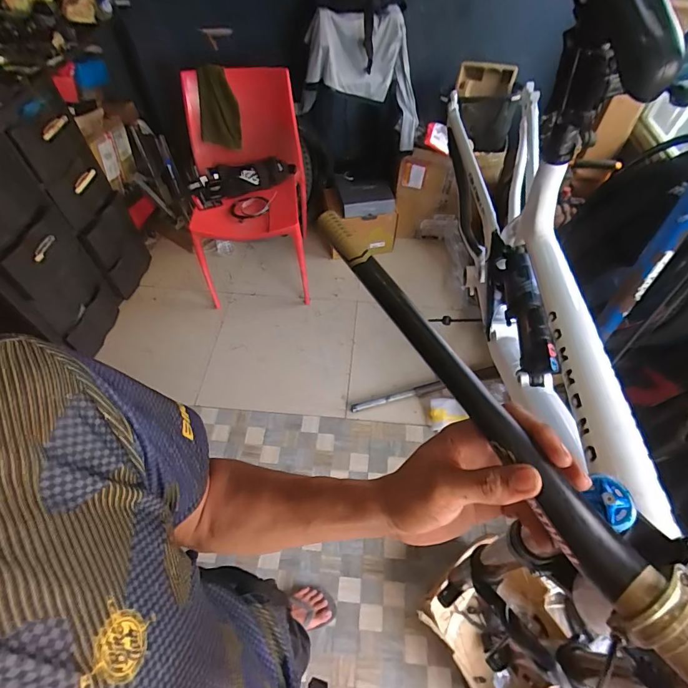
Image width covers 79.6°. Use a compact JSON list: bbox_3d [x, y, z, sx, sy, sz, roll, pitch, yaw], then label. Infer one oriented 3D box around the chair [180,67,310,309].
[{"bbox_3d":[-0.405,-0.631,1.702,0.464,0.741,0.555,-2,55,-1],"label":"chair"}]

